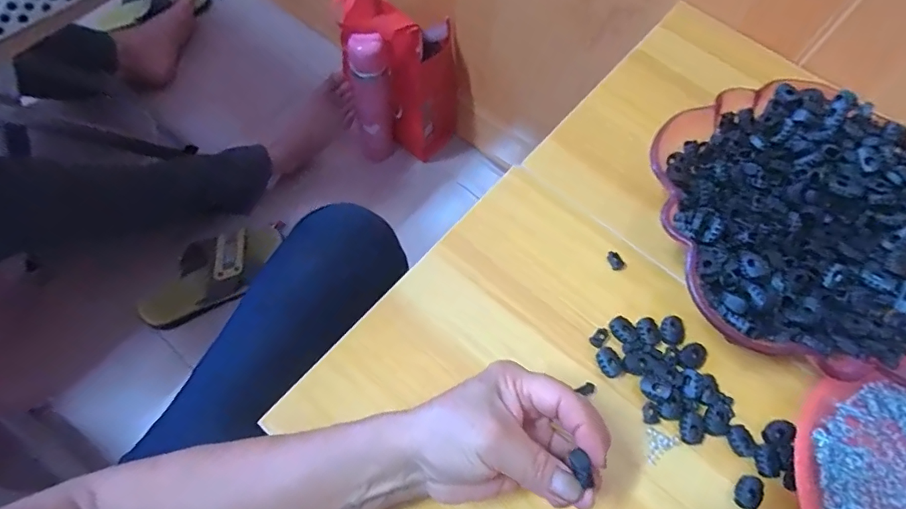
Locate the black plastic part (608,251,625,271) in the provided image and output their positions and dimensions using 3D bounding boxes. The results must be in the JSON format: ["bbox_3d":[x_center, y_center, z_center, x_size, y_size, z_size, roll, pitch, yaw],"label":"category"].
[{"bbox_3d":[0.134,0.005,0.398,0.010,0.005,0.016,-29,70,-15],"label":"black plastic part"}]

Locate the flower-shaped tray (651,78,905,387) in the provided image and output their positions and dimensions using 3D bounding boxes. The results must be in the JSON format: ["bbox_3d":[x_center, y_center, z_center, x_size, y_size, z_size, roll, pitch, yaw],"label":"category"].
[{"bbox_3d":[0.280,-0.023,0.381,0.240,0.054,0.235,6,65,0],"label":"flower-shaped tray"}]

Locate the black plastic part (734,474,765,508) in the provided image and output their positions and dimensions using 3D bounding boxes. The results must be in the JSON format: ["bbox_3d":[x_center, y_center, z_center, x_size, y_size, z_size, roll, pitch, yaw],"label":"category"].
[{"bbox_3d":[0.203,0.163,0.330,0.017,0.007,0.023,32,68,12],"label":"black plastic part"}]

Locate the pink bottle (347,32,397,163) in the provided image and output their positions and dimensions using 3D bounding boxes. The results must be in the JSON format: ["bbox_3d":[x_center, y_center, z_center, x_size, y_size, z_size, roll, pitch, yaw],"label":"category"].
[{"bbox_3d":[-0.150,-0.280,0.895,0.073,0.269,0.059,-7,66,-6],"label":"pink bottle"}]

